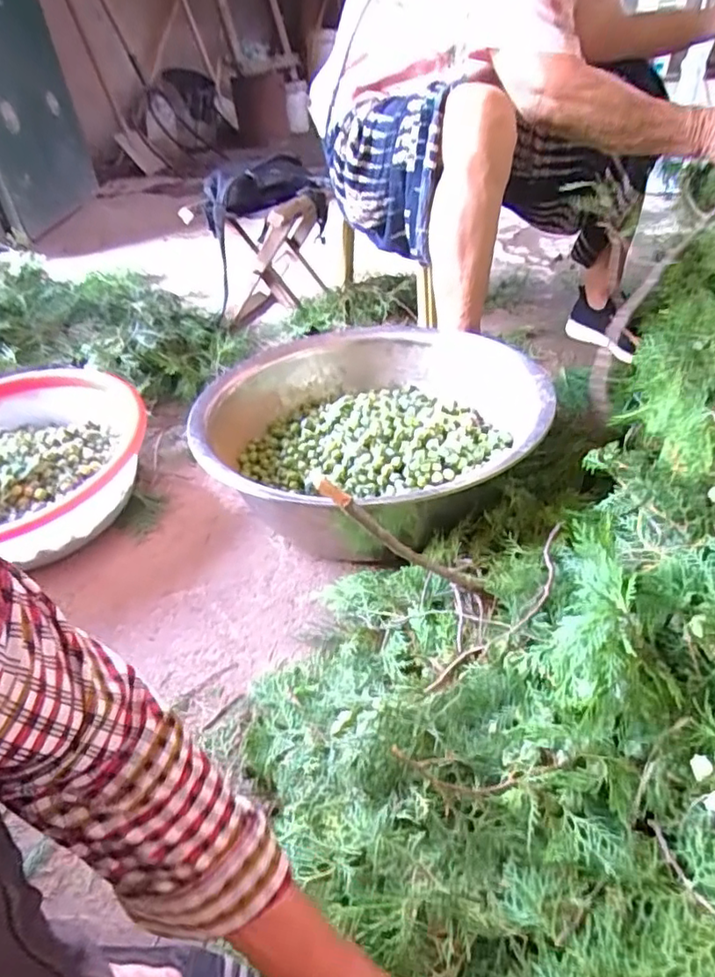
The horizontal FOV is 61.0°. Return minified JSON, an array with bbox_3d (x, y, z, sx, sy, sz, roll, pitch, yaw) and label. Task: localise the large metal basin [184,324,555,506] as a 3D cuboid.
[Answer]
[{"bbox_3d":[0.009,-0.098,0.856,0.442,0.101,0.442,-4,39,3],"label":"large metal basin"}]

